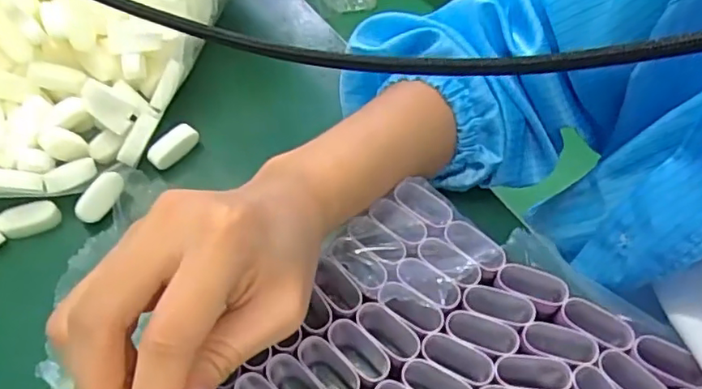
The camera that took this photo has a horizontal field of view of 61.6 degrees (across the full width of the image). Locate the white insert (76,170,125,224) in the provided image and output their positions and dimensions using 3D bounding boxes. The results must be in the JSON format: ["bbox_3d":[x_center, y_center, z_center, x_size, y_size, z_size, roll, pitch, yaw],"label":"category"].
[{"bbox_3d":[-0.152,0.001,0.355,0.017,0.005,0.034,39,80,-21],"label":"white insert"}]

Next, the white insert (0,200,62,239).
[{"bbox_3d":[-0.194,0.015,0.354,0.035,0.012,0.016,-19,60,-8],"label":"white insert"}]

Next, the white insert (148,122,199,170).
[{"bbox_3d":[-0.114,-0.031,0.376,0.013,0.013,0.033,37,67,22],"label":"white insert"}]

